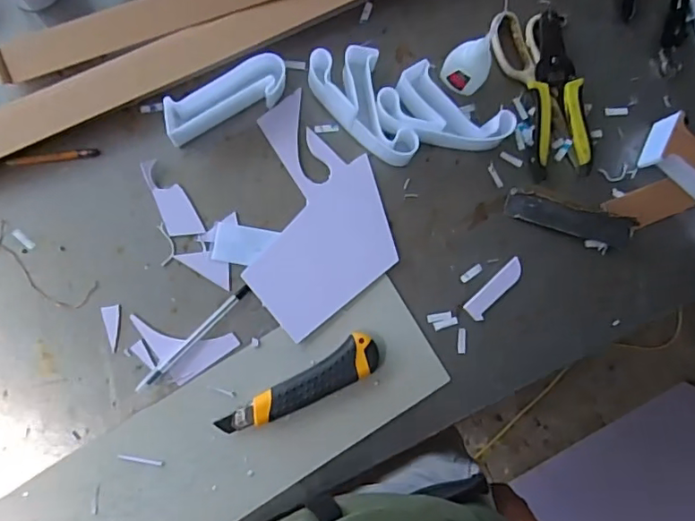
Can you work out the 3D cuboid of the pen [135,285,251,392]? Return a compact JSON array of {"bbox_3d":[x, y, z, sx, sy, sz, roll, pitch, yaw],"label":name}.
[{"bbox_3d":[-0.151,0.075,0.543,0.140,0.006,0.011,-44,90,-7],"label":"pen"}]

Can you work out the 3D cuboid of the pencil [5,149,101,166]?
[{"bbox_3d":[-0.292,-0.103,0.553,0.085,0.005,0.010,-9,86,-5],"label":"pencil"}]

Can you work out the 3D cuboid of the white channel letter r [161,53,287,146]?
[{"bbox_3d":[-0.121,-0.160,0.553,0.128,0.040,0.037,-29,88,-7],"label":"white channel letter r"}]

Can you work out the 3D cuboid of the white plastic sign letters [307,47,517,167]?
[{"bbox_3d":[0.057,-0.150,0.564,0.204,0.035,0.096,30,83,-1],"label":"white plastic sign letters"}]

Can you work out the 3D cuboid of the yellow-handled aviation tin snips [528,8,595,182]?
[{"bbox_3d":[0.227,-0.178,0.594,0.062,0.022,0.172,-6,85,-5],"label":"yellow-handled aviation tin snips"}]

